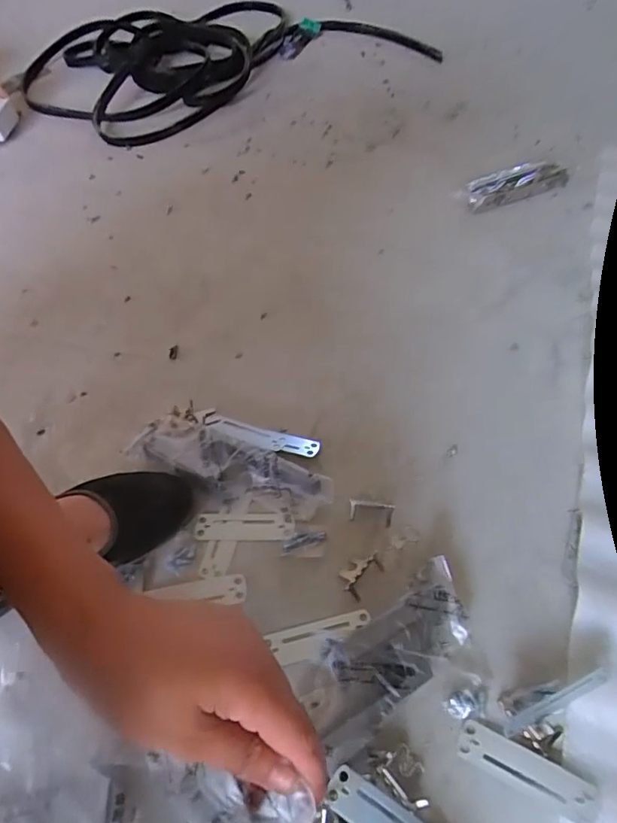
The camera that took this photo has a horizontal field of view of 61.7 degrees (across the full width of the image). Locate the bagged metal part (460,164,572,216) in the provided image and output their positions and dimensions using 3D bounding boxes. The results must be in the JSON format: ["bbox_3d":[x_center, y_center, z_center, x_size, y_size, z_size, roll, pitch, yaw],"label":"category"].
[{"bbox_3d":[0.302,-0.336,0.762,0.165,0.025,0.051,-20,56,-9],"label":"bagged metal part"}]

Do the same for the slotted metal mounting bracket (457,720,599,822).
[{"bbox_3d":[0.158,0.261,0.375,0.094,0.005,0.026,19,62,24],"label":"slotted metal mounting bracket"}]

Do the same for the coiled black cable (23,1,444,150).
[{"bbox_3d":[-0.212,-0.785,1.112,0.751,0.065,0.554,-26,57,-13],"label":"coiled black cable"}]

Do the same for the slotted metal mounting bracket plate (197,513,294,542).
[{"bbox_3d":[-0.062,0.112,0.499,0.095,0.005,0.027,-1,55,4],"label":"slotted metal mounting bracket plate"}]

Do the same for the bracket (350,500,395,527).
[{"bbox_3d":[0.059,0.095,0.488,0.042,0.006,0.020,6,56,9],"label":"bracket"}]

